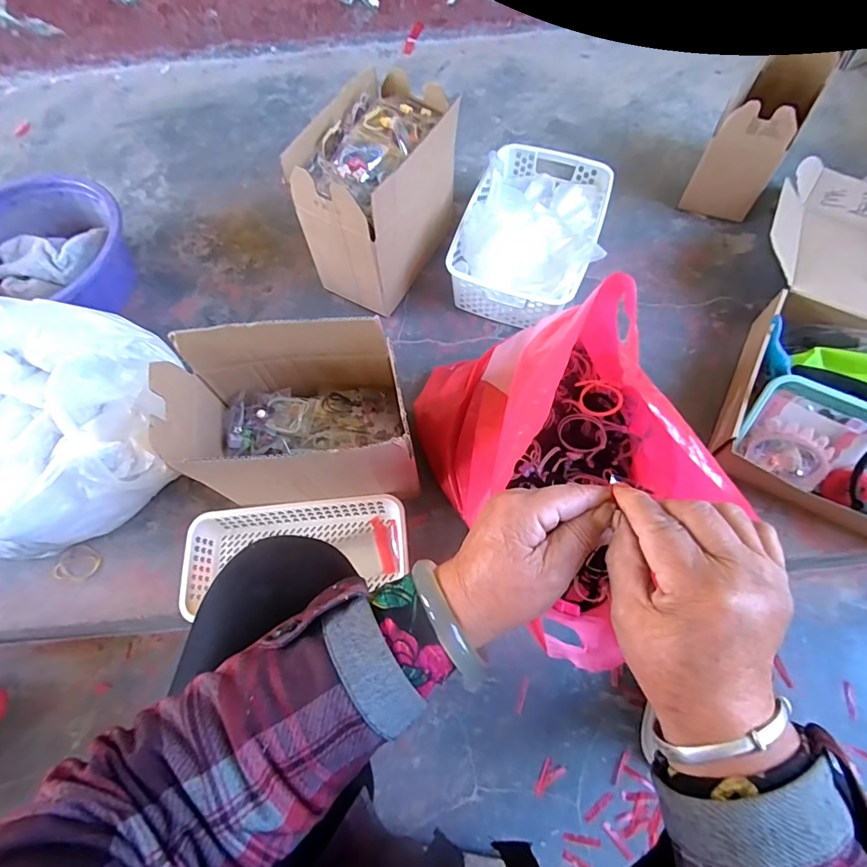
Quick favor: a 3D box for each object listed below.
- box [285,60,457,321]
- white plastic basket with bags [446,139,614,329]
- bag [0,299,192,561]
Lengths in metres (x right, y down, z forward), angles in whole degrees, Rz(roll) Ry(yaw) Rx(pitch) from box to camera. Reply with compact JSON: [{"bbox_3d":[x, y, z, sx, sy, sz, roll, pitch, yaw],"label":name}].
[{"bbox_3d":[-0.073,-0.347,0.705,0.147,0.217,0.239,27,69,14],"label":"box"},{"bbox_3d":[0.157,-0.315,0.749,0.202,0.111,0.303,16,67,10],"label":"white plastic basket with bags"},{"bbox_3d":[-0.471,-0.005,0.592,0.267,0.193,0.255,-18,66,-6],"label":"bag"}]

